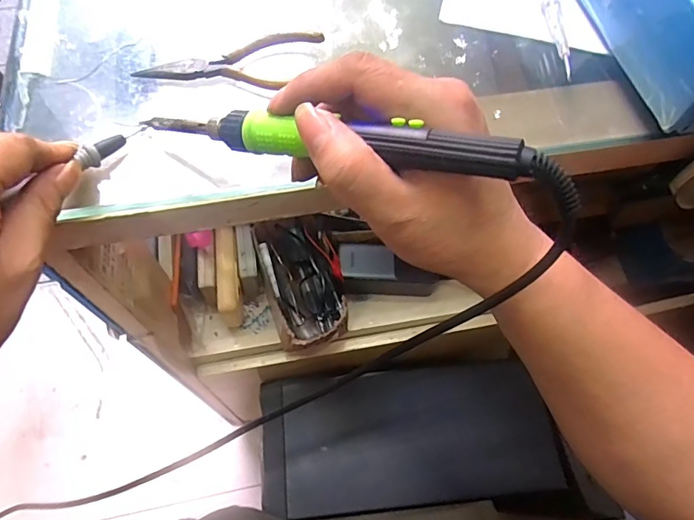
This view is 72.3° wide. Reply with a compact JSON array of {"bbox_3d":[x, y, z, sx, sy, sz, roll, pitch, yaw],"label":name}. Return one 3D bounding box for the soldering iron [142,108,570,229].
[{"bbox_3d":[-0.011,-0.051,0.227,0.231,0.032,0.019,15,64,23],"label":"soldering iron"}]

